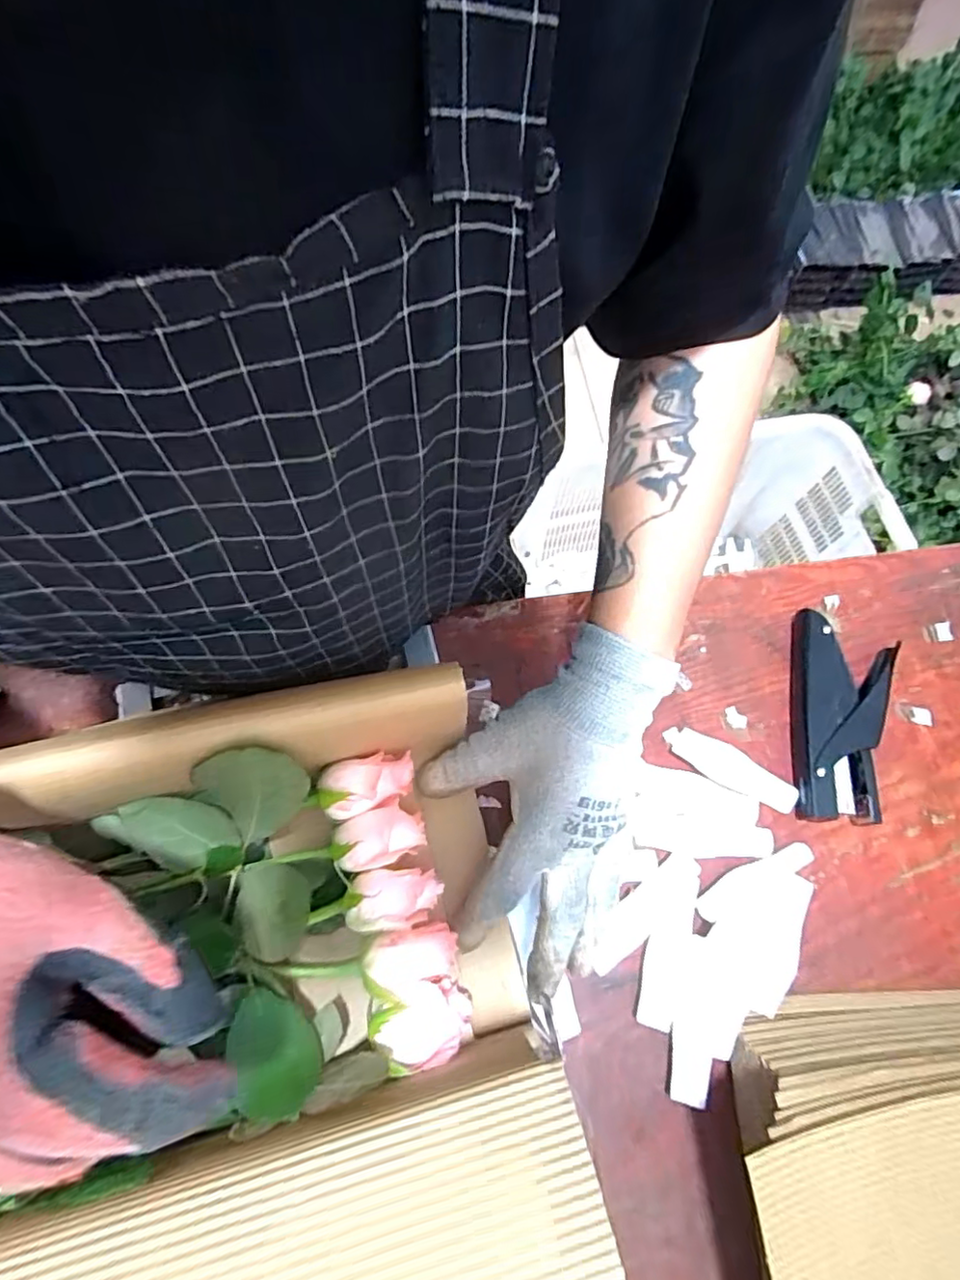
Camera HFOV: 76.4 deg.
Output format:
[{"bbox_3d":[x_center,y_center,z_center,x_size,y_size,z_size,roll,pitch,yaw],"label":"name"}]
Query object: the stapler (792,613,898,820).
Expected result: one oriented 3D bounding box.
[{"bbox_3d":[0.266,0.055,0.441,0.071,0.029,0.152,11,69,1],"label":"stapler"}]

